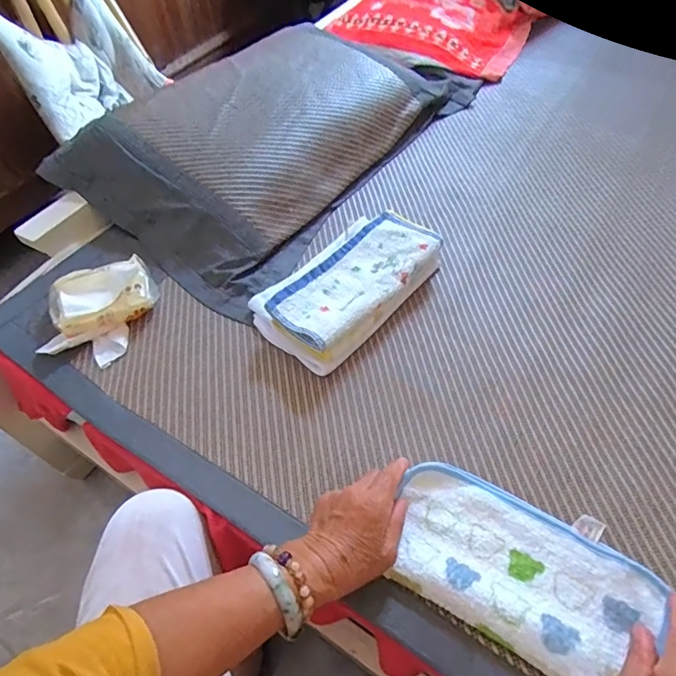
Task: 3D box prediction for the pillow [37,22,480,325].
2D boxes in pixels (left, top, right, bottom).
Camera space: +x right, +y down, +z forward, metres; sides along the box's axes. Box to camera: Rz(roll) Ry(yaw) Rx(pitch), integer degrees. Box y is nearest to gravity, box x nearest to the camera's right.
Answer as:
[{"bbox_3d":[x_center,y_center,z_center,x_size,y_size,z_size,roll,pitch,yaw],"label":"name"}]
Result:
[{"bbox_3d":[-0.073,-0.383,0.837,0.432,0.126,0.711,32,62,25],"label":"pillow"}]

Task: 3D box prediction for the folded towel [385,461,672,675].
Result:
[{"bbox_3d":[0.160,0.207,0.435,0.225,0.017,0.126,24,58,21],"label":"folded towel"}]

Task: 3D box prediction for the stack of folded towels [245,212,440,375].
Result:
[{"bbox_3d":[0.010,-0.082,0.651,0.154,0.058,0.256,34,62,26],"label":"stack of folded towels"}]

